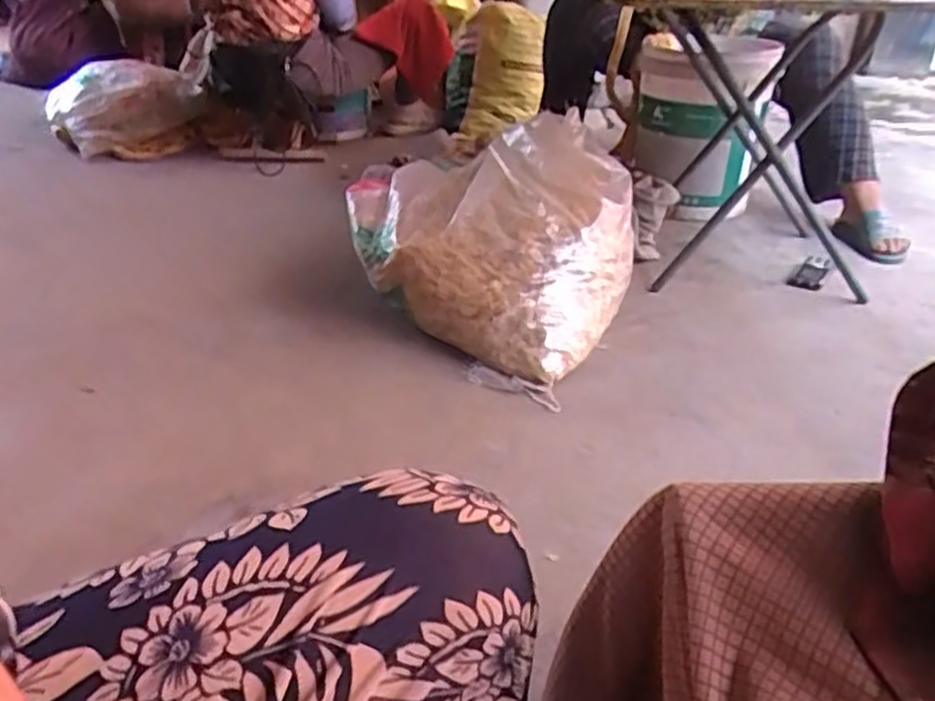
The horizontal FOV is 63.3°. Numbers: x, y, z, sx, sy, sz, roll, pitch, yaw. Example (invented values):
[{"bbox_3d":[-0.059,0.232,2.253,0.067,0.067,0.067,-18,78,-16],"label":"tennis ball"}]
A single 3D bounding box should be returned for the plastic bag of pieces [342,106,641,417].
[{"bbox_3d":[0.065,-0.204,1.309,0.457,0.265,0.532,-25,38,-36],"label":"plastic bag of pieces"}]

